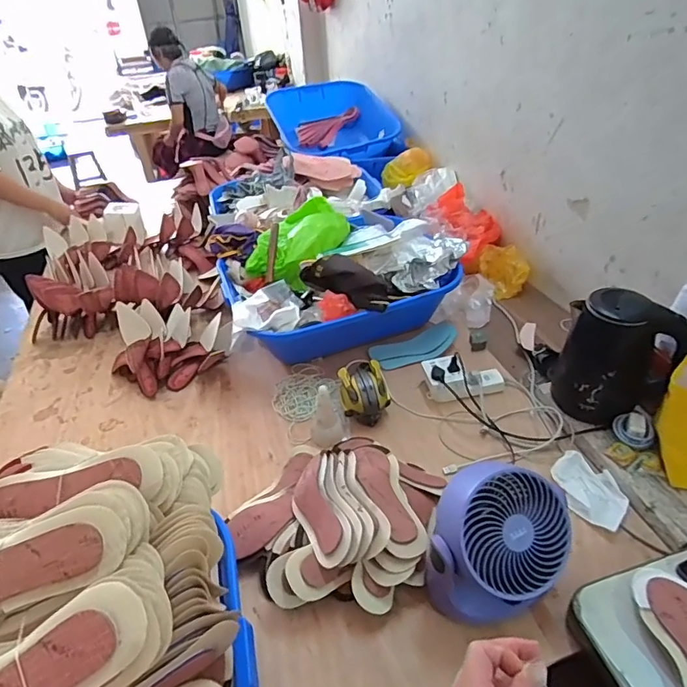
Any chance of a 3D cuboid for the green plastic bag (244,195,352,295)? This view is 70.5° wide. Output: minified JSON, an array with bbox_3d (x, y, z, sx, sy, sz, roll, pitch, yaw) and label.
[{"bbox_3d":[-0.122,-0.279,1.372,0.202,0.121,0.301,16,47,23],"label":"green plastic bag"}]

